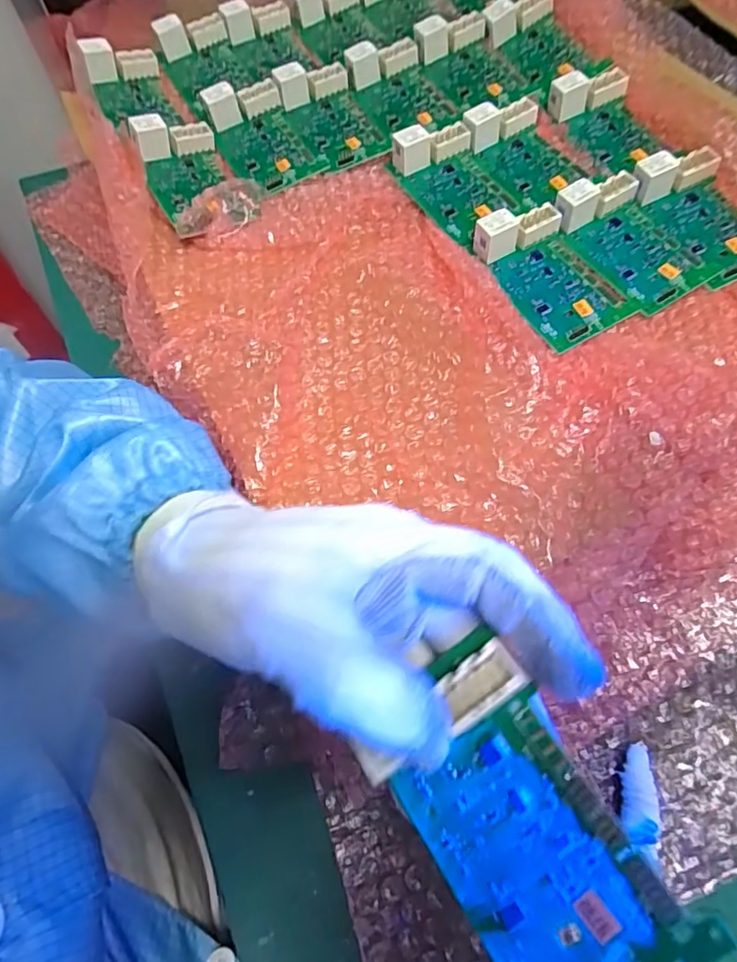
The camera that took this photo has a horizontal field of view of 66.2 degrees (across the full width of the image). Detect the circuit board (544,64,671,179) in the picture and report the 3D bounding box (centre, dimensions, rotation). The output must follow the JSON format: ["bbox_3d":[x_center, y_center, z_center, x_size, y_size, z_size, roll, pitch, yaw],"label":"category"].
[{"bbox_3d":[0.171,-0.256,0.403,0.056,0.029,0.082,-22,66,-8],"label":"circuit board"}]

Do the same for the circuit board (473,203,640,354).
[{"bbox_3d":[0.115,-0.128,0.340,0.066,0.021,0.092,-22,66,-8],"label":"circuit board"}]

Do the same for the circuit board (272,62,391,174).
[{"bbox_3d":[-0.024,-0.270,0.412,0.057,0.020,0.093,-26,66,-10],"label":"circuit board"}]

